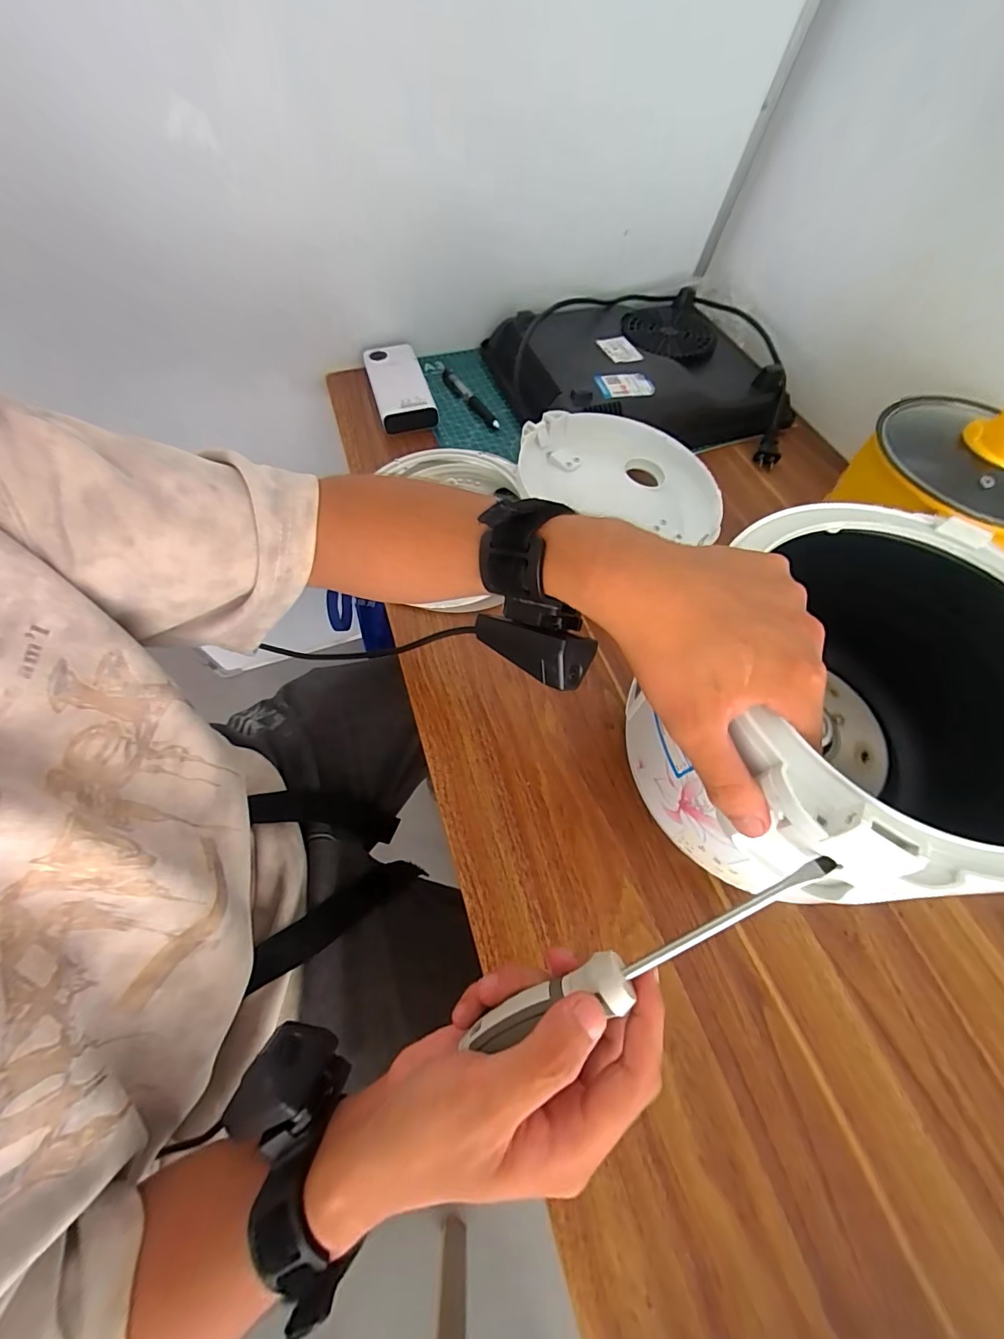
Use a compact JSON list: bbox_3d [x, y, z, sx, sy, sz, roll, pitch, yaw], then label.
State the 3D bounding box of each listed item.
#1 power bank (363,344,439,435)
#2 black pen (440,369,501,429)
[{"bbox_3d":[-0.131,-0.362,0.583,0.066,0.026,0.148,-13,63,-11],"label":"power bank"},{"bbox_3d":[-0.041,-0.351,0.594,0.015,0.009,0.141,-26,66,-17],"label":"black pen"}]

